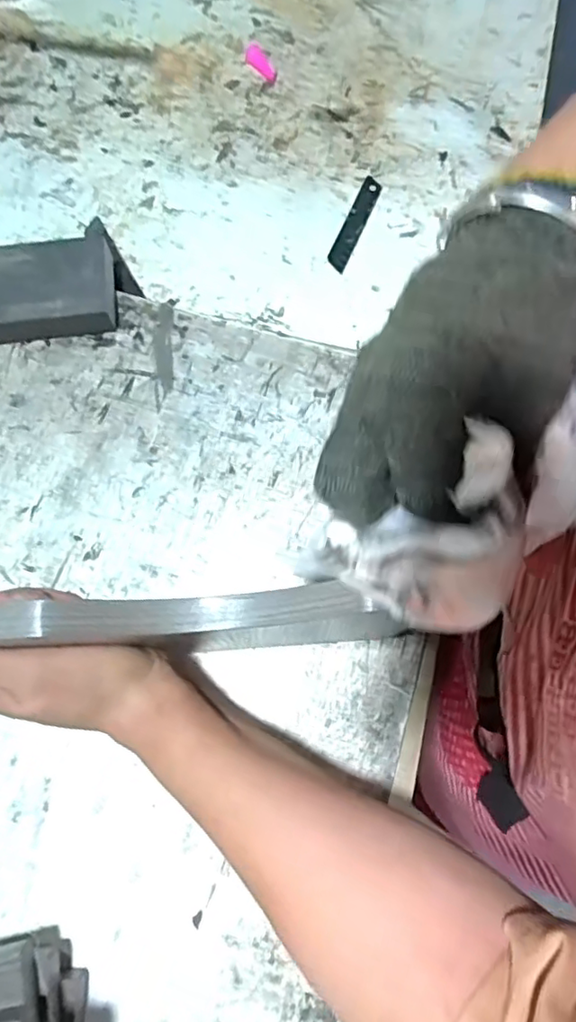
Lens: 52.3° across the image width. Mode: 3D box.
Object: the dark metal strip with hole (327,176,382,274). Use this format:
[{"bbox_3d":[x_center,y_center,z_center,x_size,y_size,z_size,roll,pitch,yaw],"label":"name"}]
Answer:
[{"bbox_3d":[0.057,-0.243,0.491,0.019,0.005,0.101,23,72,8],"label":"dark metal strip with hole"}]

